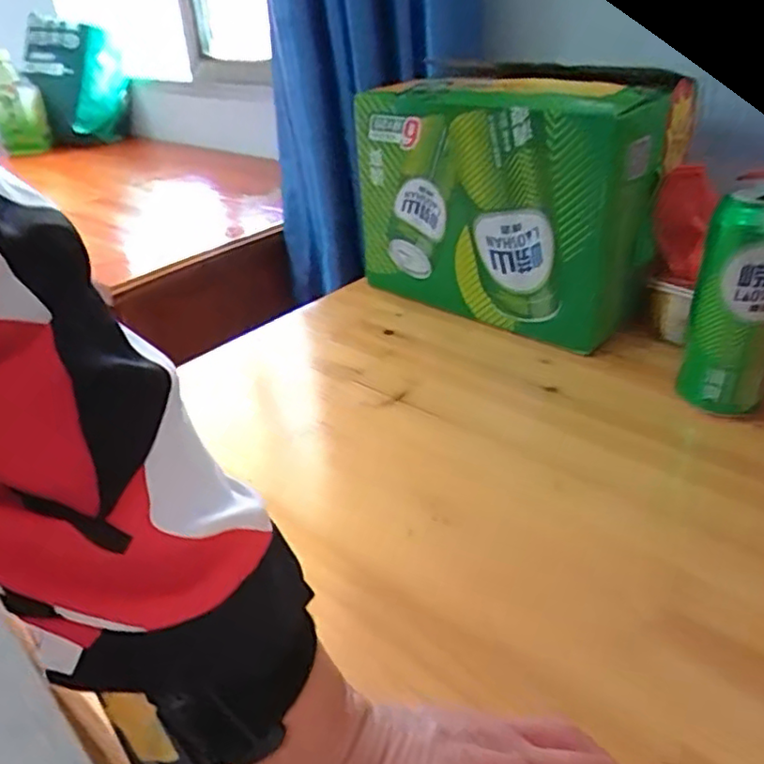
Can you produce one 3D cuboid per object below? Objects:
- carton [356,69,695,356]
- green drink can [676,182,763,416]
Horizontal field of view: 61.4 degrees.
[{"bbox_3d":[0.136,-0.197,0.680,0.307,0.223,0.178,17,38,31],"label":"carton"},{"bbox_3d":[0.269,-0.057,0.483,0.065,0.167,0.063,13,37,26],"label":"green drink can"}]

